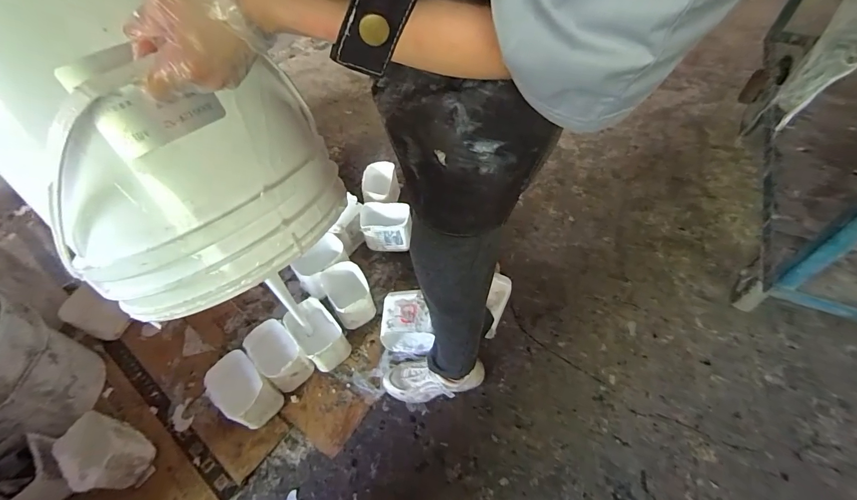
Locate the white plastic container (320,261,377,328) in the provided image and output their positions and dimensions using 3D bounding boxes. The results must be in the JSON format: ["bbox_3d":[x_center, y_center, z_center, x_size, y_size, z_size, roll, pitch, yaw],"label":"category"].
[{"bbox_3d":[-0.234,0.132,1.118,0.113,0.134,0.169,-30,57,-17],"label":"white plastic container"}]

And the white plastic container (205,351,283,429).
[{"bbox_3d":[-0.458,0.356,0.956,0.150,0.141,0.115,29,60,23],"label":"white plastic container"}]

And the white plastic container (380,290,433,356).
[{"bbox_3d":[-0.052,0.198,1.065,0.145,0.108,0.149,-2,53,3],"label":"white plastic container"}]

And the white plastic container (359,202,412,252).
[{"bbox_3d":[-0.130,-0.069,1.242,0.160,0.153,0.103,2,51,7],"label":"white plastic container"}]

